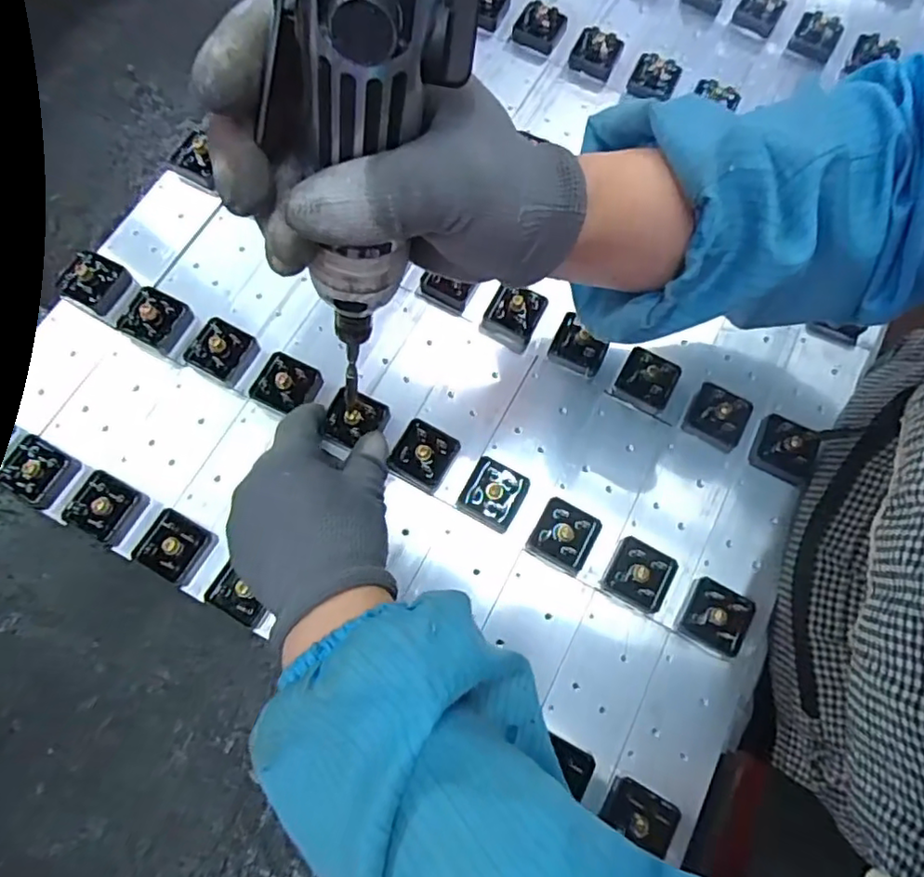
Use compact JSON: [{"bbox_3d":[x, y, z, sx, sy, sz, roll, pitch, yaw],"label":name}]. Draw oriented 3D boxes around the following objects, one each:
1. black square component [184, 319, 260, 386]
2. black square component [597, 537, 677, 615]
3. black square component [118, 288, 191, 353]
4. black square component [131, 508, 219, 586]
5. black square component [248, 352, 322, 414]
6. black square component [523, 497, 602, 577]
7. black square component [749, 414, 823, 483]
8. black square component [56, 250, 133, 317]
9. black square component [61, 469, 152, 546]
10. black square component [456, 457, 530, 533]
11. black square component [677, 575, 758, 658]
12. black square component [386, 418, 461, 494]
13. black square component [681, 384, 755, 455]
[{"bbox_3d":[-0.155,-0.058,0.395,0.032,0.021,0.039,24,73,4],"label":"black square component"},{"bbox_3d":[0.105,0.082,0.367,0.036,0.016,0.036,31,74,6],"label":"black square component"},{"bbox_3d":[-0.201,-0.077,0.402,0.032,0.019,0.035,26,73,4],"label":"black square component"},{"bbox_3d":[-0.169,0.064,0.360,0.036,0.015,0.035,30,74,6],"label":"black square component"},{"bbox_3d":[-0.111,-0.034,0.392,0.035,0.021,0.035,26,73,5],"label":"black square component"},{"bbox_3d":[0.062,0.060,0.374,0.035,0.014,0.037,27,74,5],"label":"black square component"},{"bbox_3d":[0.205,0.004,0.385,0.033,0.021,0.036,24,73,4],"label":"black square component"},{"bbox_3d":[-0.243,-0.103,0.408,0.039,0.018,0.036,22,73,3],"label":"black square component"},{"bbox_3d":[-0.212,0.042,0.366,0.038,0.015,0.035,28,74,5],"label":"black square component"},{"bbox_3d":[0.019,0.033,0.380,0.036,0.017,0.038,26,73,5],"label":"black square component"},{"bbox_3d":[0.148,0.103,0.357,0.033,0.015,0.035,27,74,5],"label":"black square component"},{"bbox_3d":[-0.025,0.011,0.385,0.036,0.018,0.037,31,74,6],"label":"black square component"},{"bbox_3d":[0.164,-0.014,0.392,0.035,0.017,0.036,30,74,6],"label":"black square component"}]

